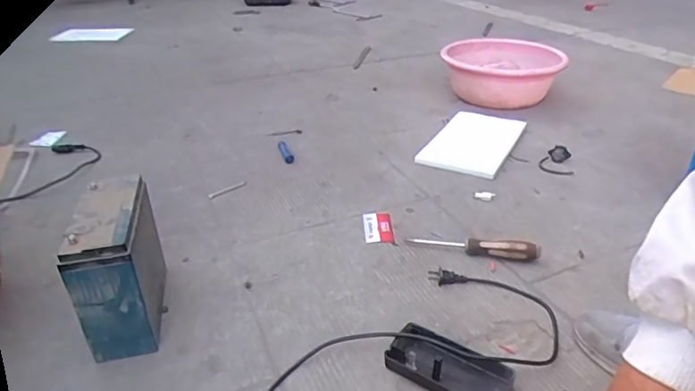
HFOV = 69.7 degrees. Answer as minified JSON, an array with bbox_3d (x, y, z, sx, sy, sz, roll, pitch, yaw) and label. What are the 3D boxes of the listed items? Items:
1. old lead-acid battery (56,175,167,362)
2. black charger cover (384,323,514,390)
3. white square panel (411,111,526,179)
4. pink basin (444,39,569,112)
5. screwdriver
[{"bbox_3d":[-0.298,0.090,0.664,0.083,0.175,0.178,-5,31,-10],"label":"old lead-acid battery"},{"bbox_3d":[0.122,0.210,0.605,0.142,0.028,0.072,20,35,30],"label":"black charger cover"},{"bbox_3d":[0.300,-0.132,1.196,0.180,0.015,0.336,15,33,24],"label":"white square panel"},{"bbox_3d":[0.458,-0.370,1.494,0.337,0.132,0.381,9,31,14],"label":"pink basin"},{"bbox_3d":[0.206,0.079,0.818,0.210,0.029,0.037,8,31,13],"label":"screwdriver"}]

